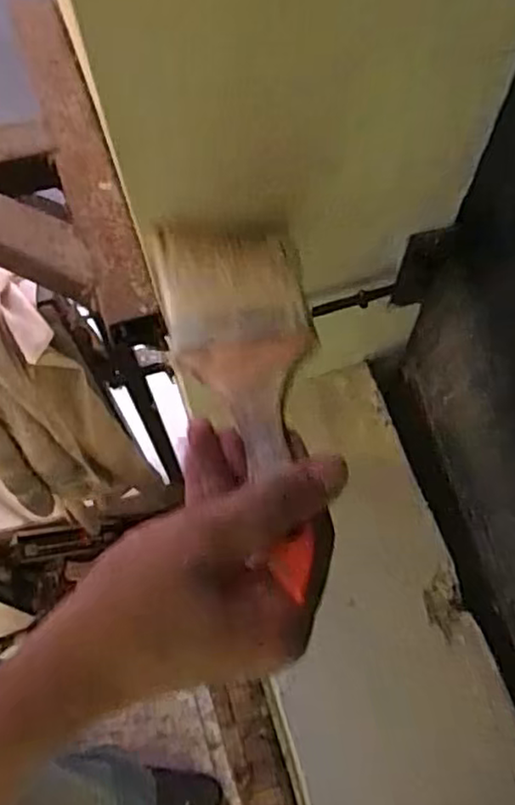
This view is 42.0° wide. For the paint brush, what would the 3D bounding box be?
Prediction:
[{"bbox_3d":[0.000,-0.011,0.318,0.070,0.018,0.197,-12,58,-3],"label":"paint brush"}]

